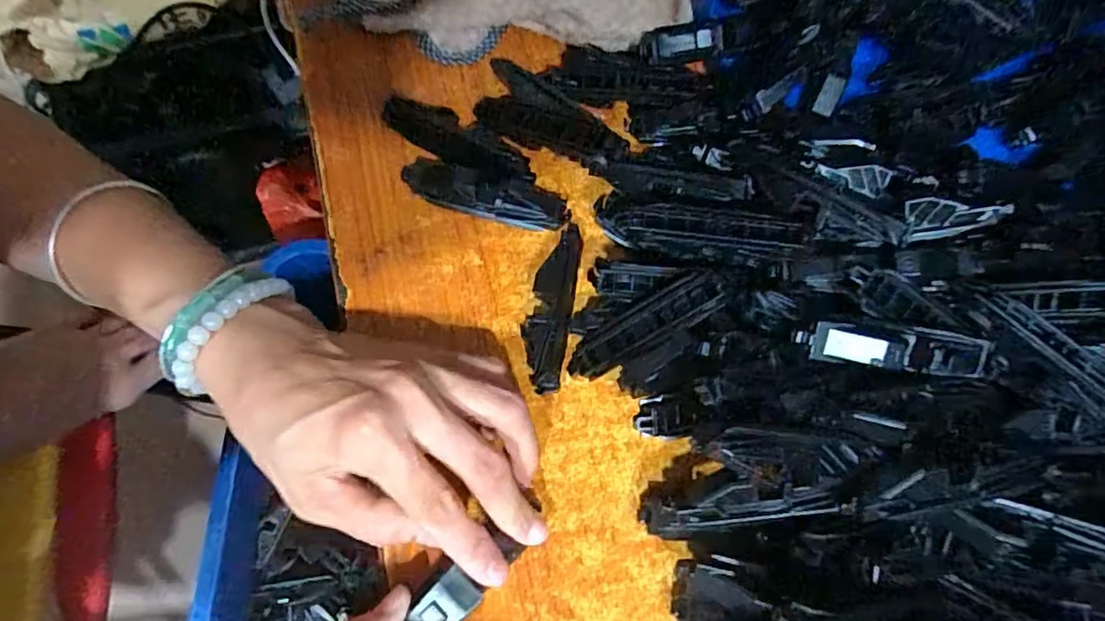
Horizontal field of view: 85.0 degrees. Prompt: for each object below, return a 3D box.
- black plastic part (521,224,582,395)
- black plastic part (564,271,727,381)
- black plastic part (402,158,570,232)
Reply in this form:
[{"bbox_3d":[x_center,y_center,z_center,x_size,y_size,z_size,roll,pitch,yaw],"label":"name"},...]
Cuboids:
[{"bbox_3d":[-0.001,-0.003,0.284,0.020,0.014,0.082,11,73,-3],"label":"black plastic part"},{"bbox_3d":[0.039,0.008,0.267,0.077,0.012,0.022,-32,75,18],"label":"black plastic part"},{"bbox_3d":[-0.034,-0.056,0.293,0.082,0.017,0.020,21,73,0],"label":"black plastic part"}]

